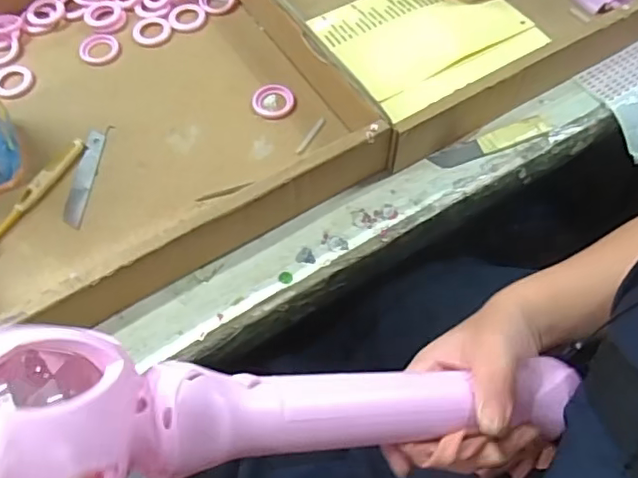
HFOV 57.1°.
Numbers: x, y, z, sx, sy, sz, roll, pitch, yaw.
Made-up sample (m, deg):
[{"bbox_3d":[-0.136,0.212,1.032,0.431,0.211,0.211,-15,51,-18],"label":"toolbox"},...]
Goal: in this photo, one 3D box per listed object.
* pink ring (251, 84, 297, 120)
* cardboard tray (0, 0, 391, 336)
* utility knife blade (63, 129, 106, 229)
[{"bbox_3d":[-0.041,-0.125,0.533,0.037,0.008,0.038,0,61,0],"label":"pink ring"},{"bbox_3d":[-0.184,-0.129,0.514,0.343,0.060,0.372,-28,65,-15],"label":"cardboard tray"},{"bbox_3d":[-0.199,-0.053,0.499,0.017,0.004,0.097,6,62,-6],"label":"utility knife blade"}]

